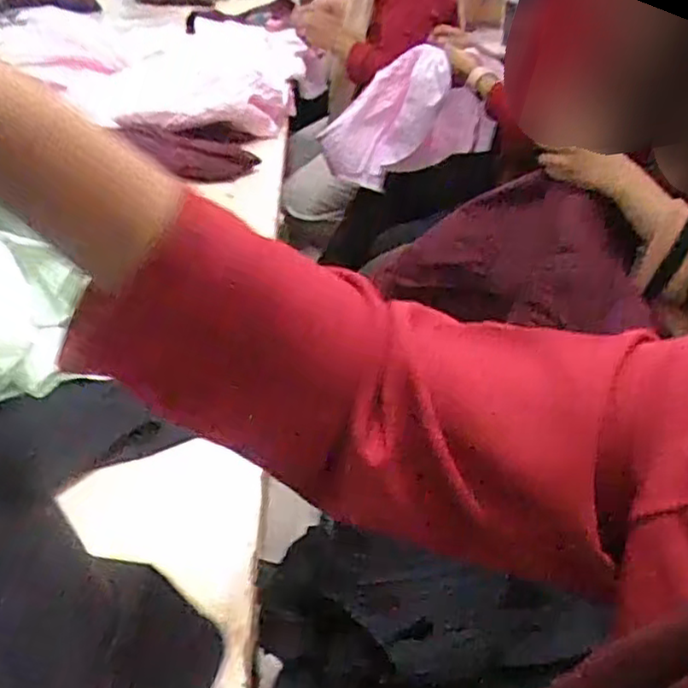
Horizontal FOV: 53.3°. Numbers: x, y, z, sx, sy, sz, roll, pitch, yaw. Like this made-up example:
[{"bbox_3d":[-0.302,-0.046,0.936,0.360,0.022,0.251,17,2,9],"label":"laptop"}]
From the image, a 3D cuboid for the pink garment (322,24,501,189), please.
[{"bbox_3d":[0.158,-0.522,1.546,0.270,0.333,0.436,-24,40,-31],"label":"pink garment"}]

